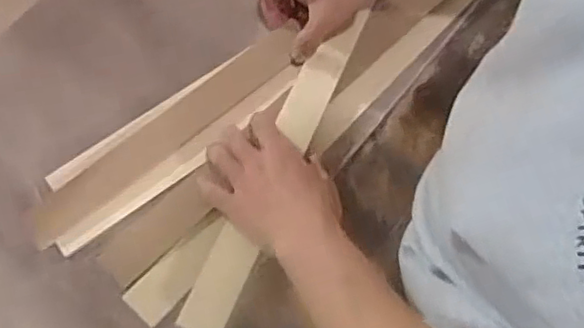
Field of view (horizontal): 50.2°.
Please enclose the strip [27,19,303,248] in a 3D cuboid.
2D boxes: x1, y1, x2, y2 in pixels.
[{"bbox_3d":[-0.115,-0.036,0.620,0.324,0.010,0.044,-39,74,-14],"label":"strip"}]

